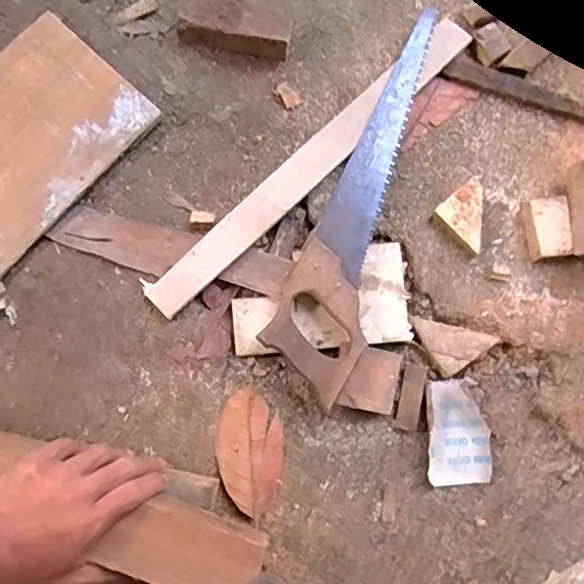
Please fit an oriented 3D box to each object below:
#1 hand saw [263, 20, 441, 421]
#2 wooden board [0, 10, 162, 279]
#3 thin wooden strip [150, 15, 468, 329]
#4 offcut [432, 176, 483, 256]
[{"bbox_3d":[0.074,-0.098,0.583,0.087,0.028,0.410,20,79,3],"label":"hand saw"},{"bbox_3d":[-0.286,-0.146,0.587,0.169,0.017,0.263,40,81,6],"label":"wooden board"},{"bbox_3d":[0.021,-0.135,0.591,0.428,0.011,0.042,-43,75,-7],"label":"thin wooden strip"},{"bbox_3d":[0.170,-0.082,0.586,0.044,0.021,0.083,7,79,0],"label":"offcut"}]

